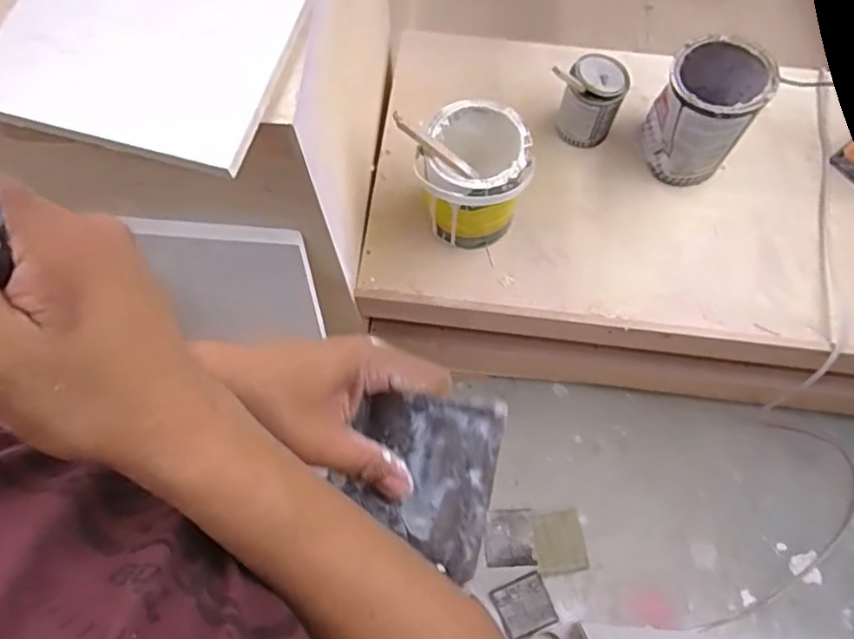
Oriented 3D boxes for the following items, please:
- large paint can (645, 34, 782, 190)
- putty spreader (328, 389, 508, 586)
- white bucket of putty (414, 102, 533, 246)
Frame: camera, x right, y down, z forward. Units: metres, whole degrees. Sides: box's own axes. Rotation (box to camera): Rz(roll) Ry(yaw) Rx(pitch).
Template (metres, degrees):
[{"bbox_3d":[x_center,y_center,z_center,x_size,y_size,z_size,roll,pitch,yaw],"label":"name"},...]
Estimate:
[{"bbox_3d":[0.480,-0.356,1.050,0.156,0.196,0.163,0,71,0],"label":"large paint can"},{"bbox_3d":[-0.005,0.088,0.342,0.085,0.008,0.099,13,100,23],"label":"putty spreader"},{"bbox_3d":[0.077,-0.228,1.020,0.171,0.214,0.176,0,71,0],"label":"white bucket of putty"}]

